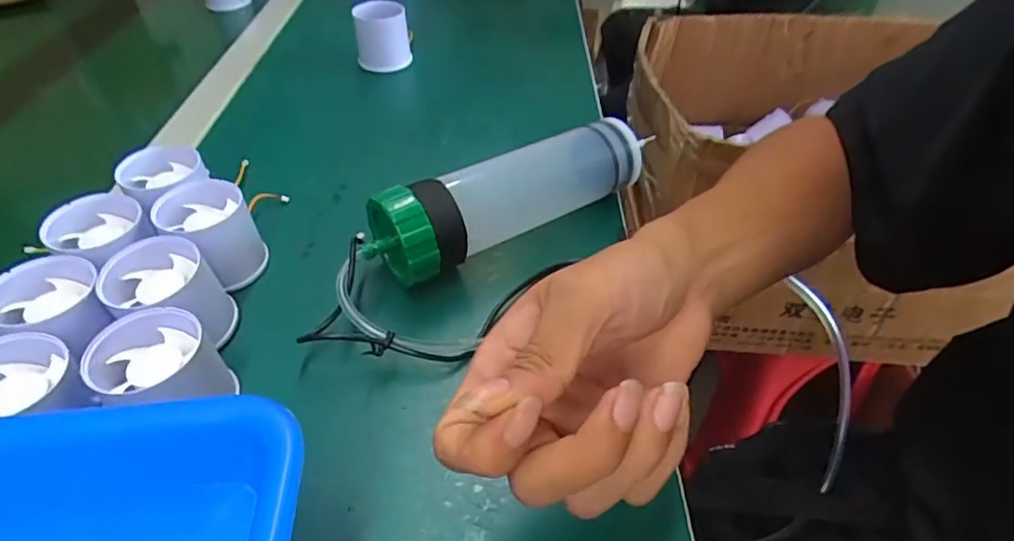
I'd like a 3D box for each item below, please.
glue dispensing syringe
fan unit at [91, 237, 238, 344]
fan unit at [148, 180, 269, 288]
[{"bbox_3d":[0.008,-0.049,0.381,0.211,0.061,0.056,-24,49,-22],"label":"glue dispensing syringe"},{"bbox_3d":[-0.188,0.020,0.317,0.053,0.056,0.055,-15,46,-13],"label":"fan unit"},{"bbox_3d":[-0.184,-0.020,0.359,0.050,0.054,0.057,-26,49,-23],"label":"fan unit"}]

